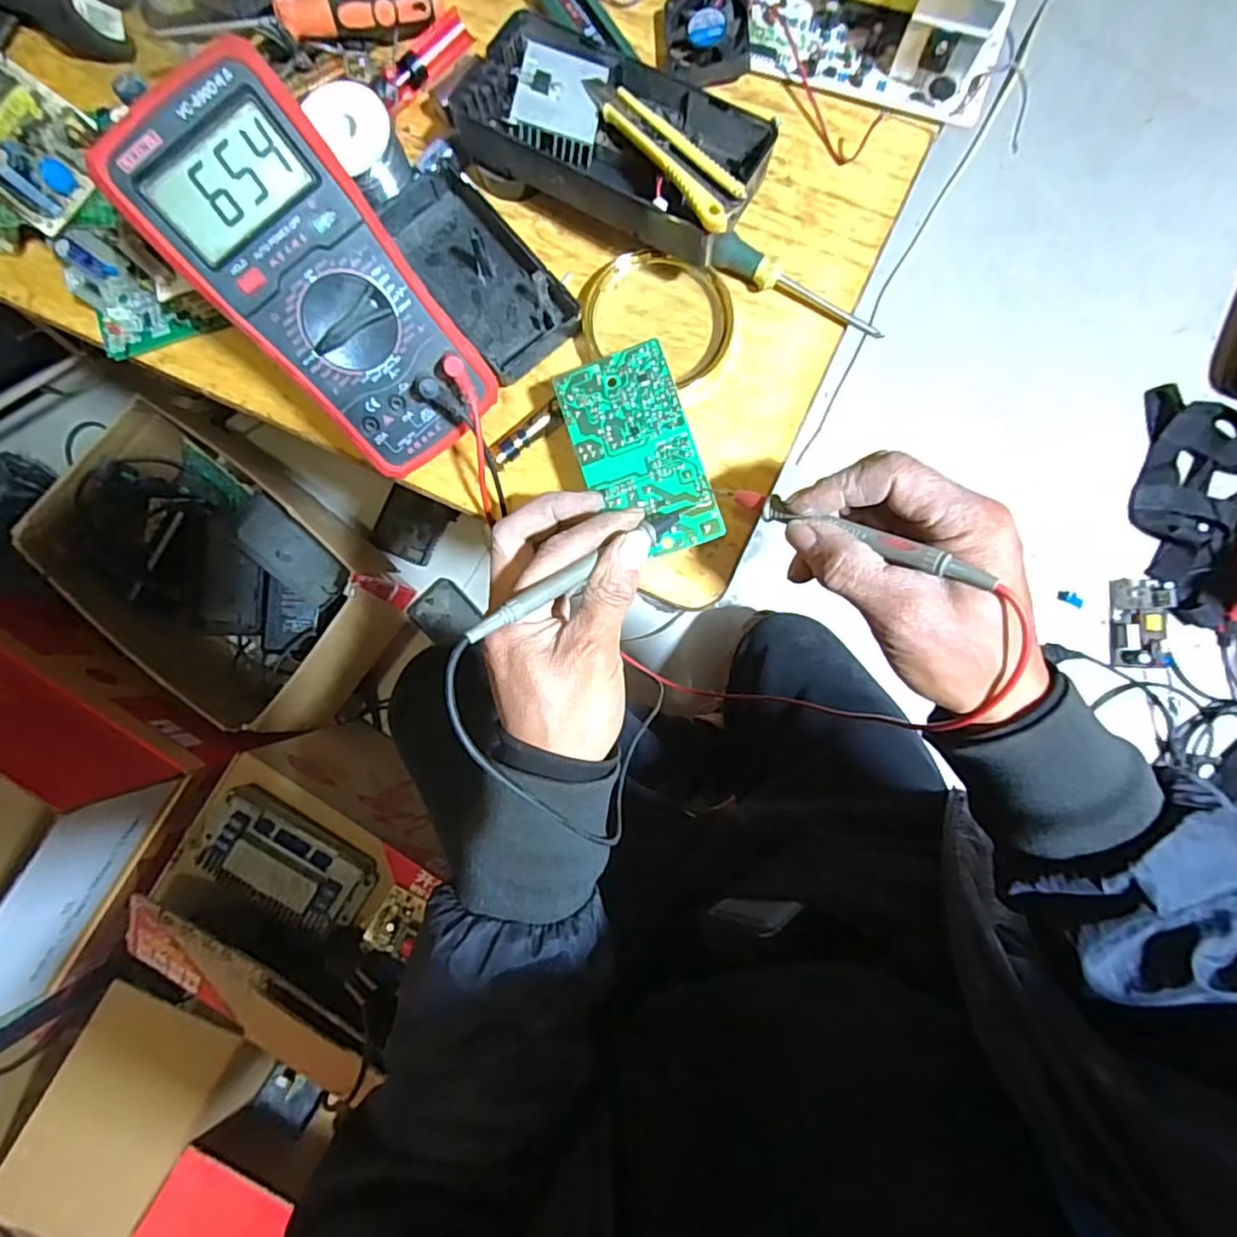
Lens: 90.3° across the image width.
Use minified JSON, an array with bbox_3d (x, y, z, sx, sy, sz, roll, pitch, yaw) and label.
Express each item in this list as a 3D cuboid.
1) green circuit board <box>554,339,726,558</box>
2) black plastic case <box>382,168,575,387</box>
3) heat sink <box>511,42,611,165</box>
[{"bbox_3d":[0.011,-0.091,0.339,0.062,0.009,0.113,-18,87,1],"label":"green circuit board"},{"bbox_3d":[-0.085,-0.210,0.372,0.067,0.028,0.129,-39,87,0],"label":"black plastic case"},{"bbox_3d":[-0.034,-0.295,0.349,0.049,0.013,0.056,12,86,-11],"label":"heat sink"}]

